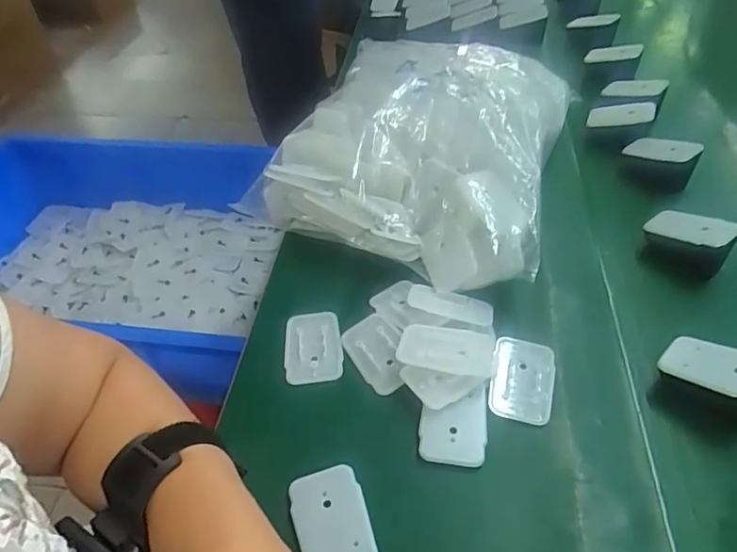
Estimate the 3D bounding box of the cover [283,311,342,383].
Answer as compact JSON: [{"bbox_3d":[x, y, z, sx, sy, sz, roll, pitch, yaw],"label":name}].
[{"bbox_3d":[-0.045,0.058,0.441,0.046,0.007,0.067,-4,45,-1],"label":"cover"}]

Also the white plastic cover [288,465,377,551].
[{"bbox_3d":[-0.022,0.153,0.334,0.044,0.010,0.066,-14,46,-11],"label":"white plastic cover"}]

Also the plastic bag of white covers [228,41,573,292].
[{"bbox_3d":[0.059,-0.138,0.549,0.273,0.111,0.286,17,48,19],"label":"plastic bag of white covers"}]

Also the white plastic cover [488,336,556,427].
[{"bbox_3d":[0.114,0.076,0.400,0.045,0.009,0.066,9,46,12],"label":"white plastic cover"}]

